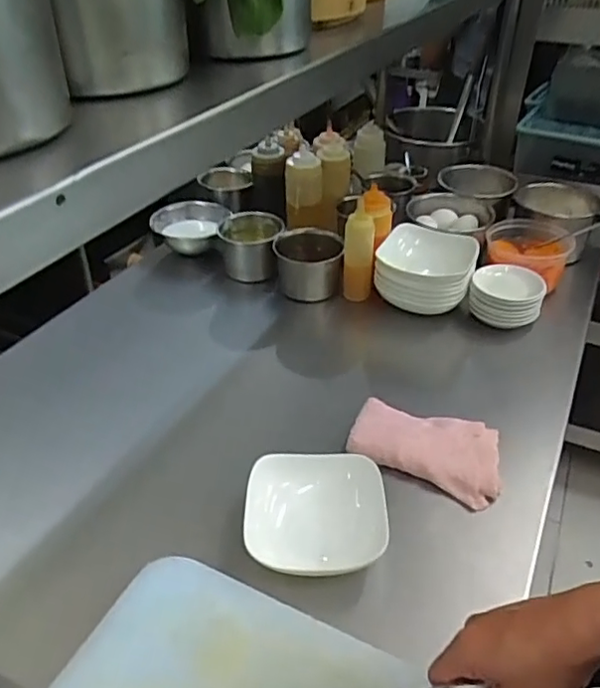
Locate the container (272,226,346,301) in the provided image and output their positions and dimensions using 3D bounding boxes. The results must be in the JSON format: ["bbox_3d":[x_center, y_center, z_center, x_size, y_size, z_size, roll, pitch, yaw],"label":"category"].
[{"bbox_3d":[0.013,-0.141,1.055,0.115,0.088,0.112,-1,37,-2],"label":"container"}]

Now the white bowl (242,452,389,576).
[{"bbox_3d":[0.017,0.179,0.641,0.149,0.040,0.152,1,37,0],"label":"white bowl"}]

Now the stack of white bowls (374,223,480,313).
[{"bbox_3d":[0.210,-0.116,1.010,0.155,0.110,0.162,12,38,14],"label":"stack of white bowls"}]

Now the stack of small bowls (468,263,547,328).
[{"bbox_3d":[0.334,-0.069,0.976,0.112,0.093,0.118,15,39,19],"label":"stack of small bowls"}]

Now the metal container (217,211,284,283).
[{"bbox_3d":[-0.094,-0.177,1.106,0.117,0.087,0.142,4,37,5],"label":"metal container"}]

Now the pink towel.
[{"bbox_3d":[0.156,0.124,0.739,0.179,0.017,0.116,16,40,19],"label":"pink towel"}]

